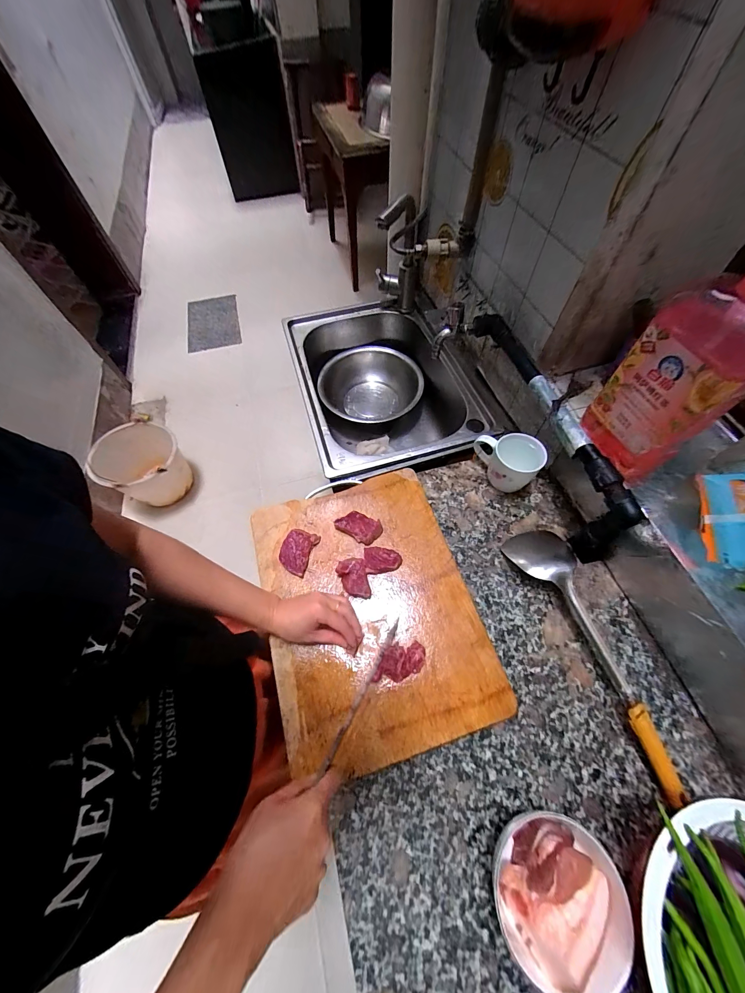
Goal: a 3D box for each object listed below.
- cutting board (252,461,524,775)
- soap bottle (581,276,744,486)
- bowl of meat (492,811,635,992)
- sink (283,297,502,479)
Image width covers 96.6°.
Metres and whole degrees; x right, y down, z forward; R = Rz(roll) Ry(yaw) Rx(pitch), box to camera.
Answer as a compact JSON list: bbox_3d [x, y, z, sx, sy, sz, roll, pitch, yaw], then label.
[{"bbox_3d":[-0.010,0.151,0.488,0.288,0.024,0.384,-17,62,-6],"label":"cutting board"},{"bbox_3d":[0.348,-0.138,0.374,0.065,0.273,0.119,-22,64,-10],"label":"soap bottle"},{"bbox_3d":[0.188,0.405,0.340,0.120,0.078,0.111,-1,62,2],"label":"bowl of meat"},{"bbox_3d":[0.035,-0.245,0.850,0.389,0.208,0.507,-13,63,-5],"label":"sink"}]

